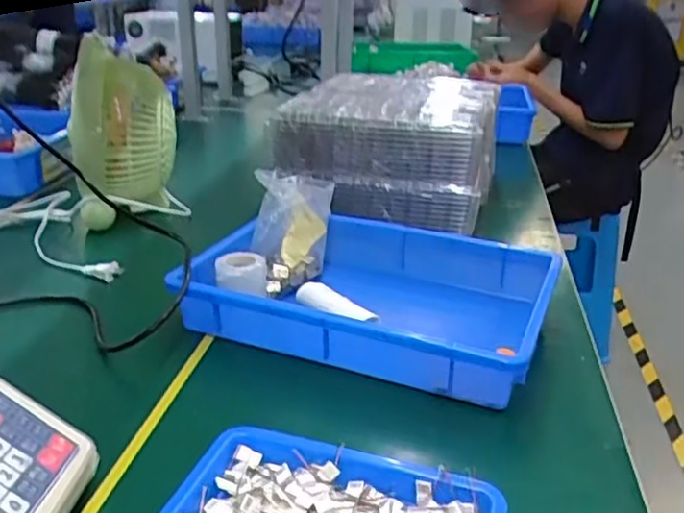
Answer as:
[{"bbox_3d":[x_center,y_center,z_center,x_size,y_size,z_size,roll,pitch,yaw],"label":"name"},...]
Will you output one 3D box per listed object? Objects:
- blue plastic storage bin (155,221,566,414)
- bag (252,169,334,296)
[{"bbox_3d":[0.024,0.045,0.721,0.371,0.080,0.245,11,26,20],"label":"blue plastic storage bin"},{"bbox_3d":[-0.063,-0.035,0.778,0.095,0.119,0.102,3,25,4],"label":"bag"}]

